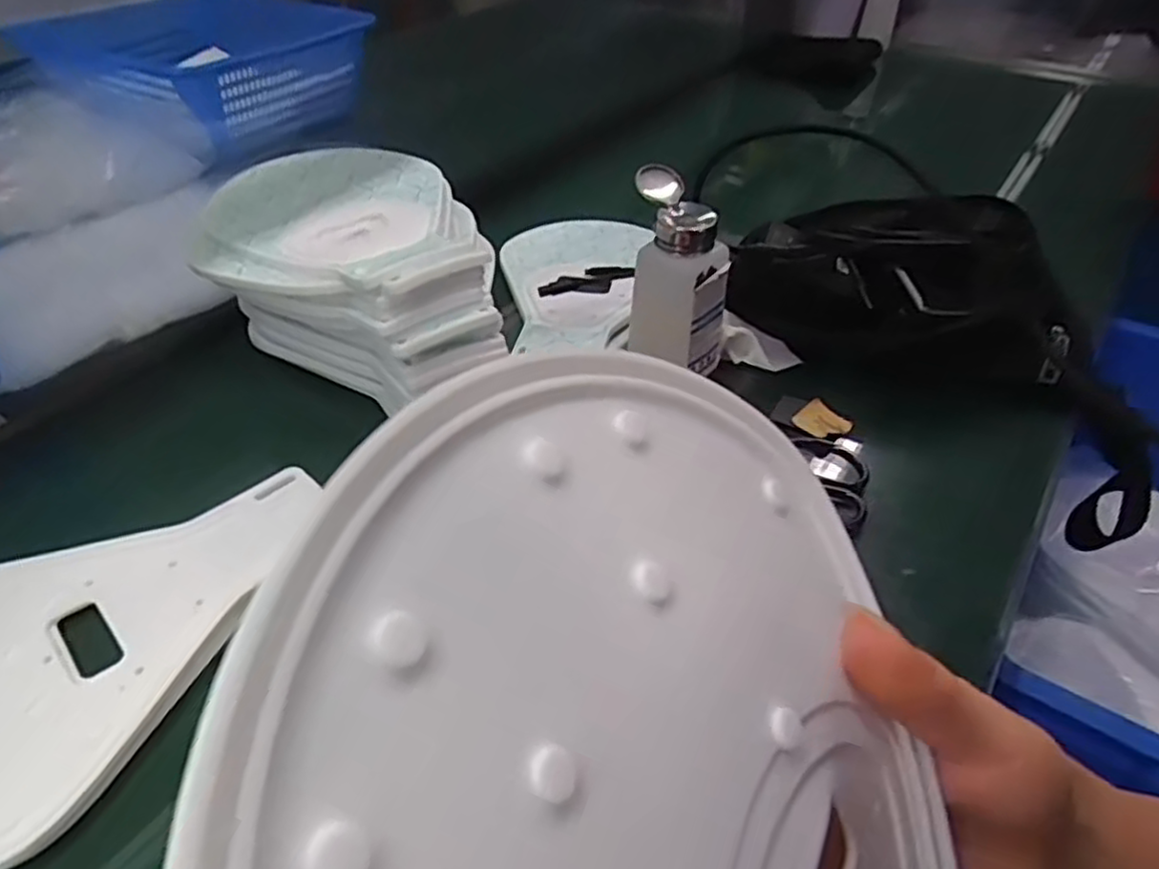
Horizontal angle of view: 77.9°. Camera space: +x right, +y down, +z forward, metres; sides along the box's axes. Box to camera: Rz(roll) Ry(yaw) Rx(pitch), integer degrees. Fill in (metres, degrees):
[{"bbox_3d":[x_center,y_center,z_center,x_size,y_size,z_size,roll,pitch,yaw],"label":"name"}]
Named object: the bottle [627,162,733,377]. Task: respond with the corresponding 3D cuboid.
[{"bbox_3d":[0.065,-0.106,0.508,0.071,0.138,0.046,31,50,30],"label":"bottle"}]

